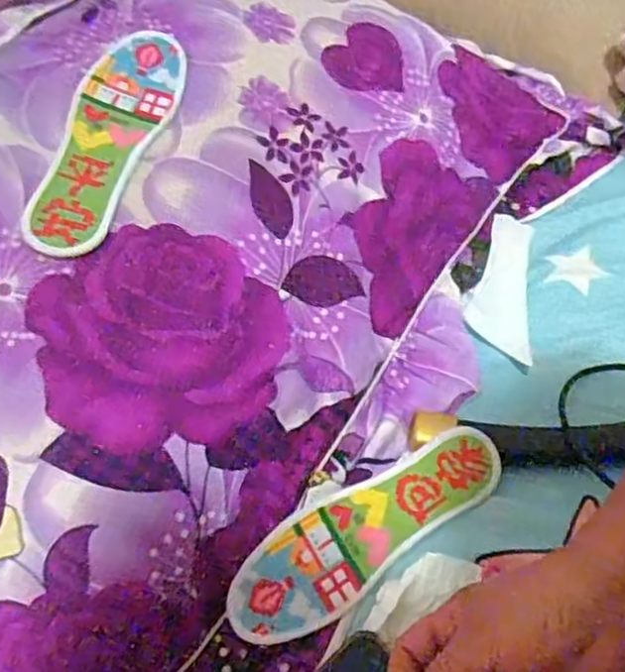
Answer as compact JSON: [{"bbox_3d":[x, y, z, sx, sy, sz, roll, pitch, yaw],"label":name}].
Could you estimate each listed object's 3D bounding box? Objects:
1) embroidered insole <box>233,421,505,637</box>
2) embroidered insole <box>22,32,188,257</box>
[{"bbox_3d":[0.039,0.131,0.479,0.211,0.007,0.061,-31,78,-18],"label":"embroidered insole"},{"bbox_3d":[-0.147,-0.147,0.505,0.062,0.005,0.210,22,62,-5],"label":"embroidered insole"}]

